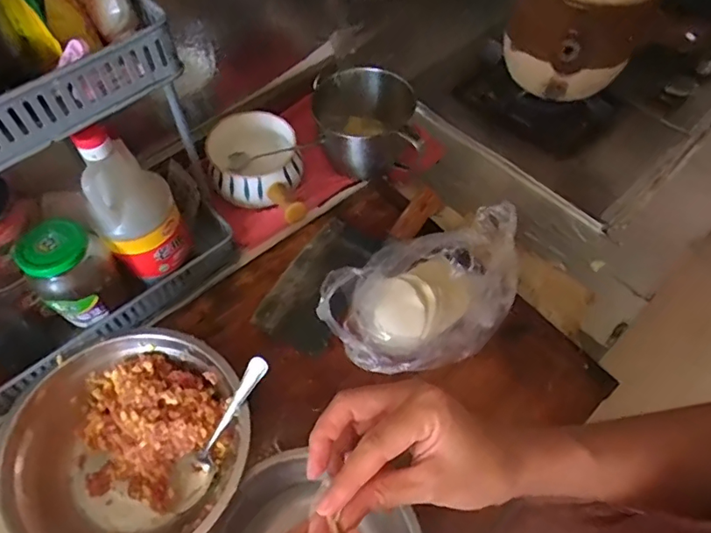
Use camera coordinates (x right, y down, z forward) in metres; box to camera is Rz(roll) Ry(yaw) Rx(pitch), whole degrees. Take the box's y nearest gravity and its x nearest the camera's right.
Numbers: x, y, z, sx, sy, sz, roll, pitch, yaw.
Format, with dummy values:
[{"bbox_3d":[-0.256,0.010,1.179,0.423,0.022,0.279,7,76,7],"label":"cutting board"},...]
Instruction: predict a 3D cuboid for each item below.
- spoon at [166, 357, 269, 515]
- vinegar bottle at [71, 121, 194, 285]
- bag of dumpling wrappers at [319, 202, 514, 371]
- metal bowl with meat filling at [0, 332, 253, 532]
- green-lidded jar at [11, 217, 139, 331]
[{"bbox_3d":[-0.122,0.150,0.460,0.032,0.024,0.159,37,102,21],"label":"spoon"},{"bbox_3d":[-0.231,-0.063,0.537,0.079,0.195,0.072,-25,61,-16],"label":"vinegar bottle"},{"bbox_3d":[0.080,0.024,0.540,0.228,0.058,0.135,-31,63,-19],"label":"bag of dumpling wrappers"},{"bbox_3d":[-0.198,0.166,0.461,0.201,0.067,0.194,-10,58,-7],"label":"metal bowl with meat filling"},{"bbox_3d":[-0.291,0.006,0.531,0.068,0.097,0.078,31,62,18],"label":"green-lidded jar"}]

